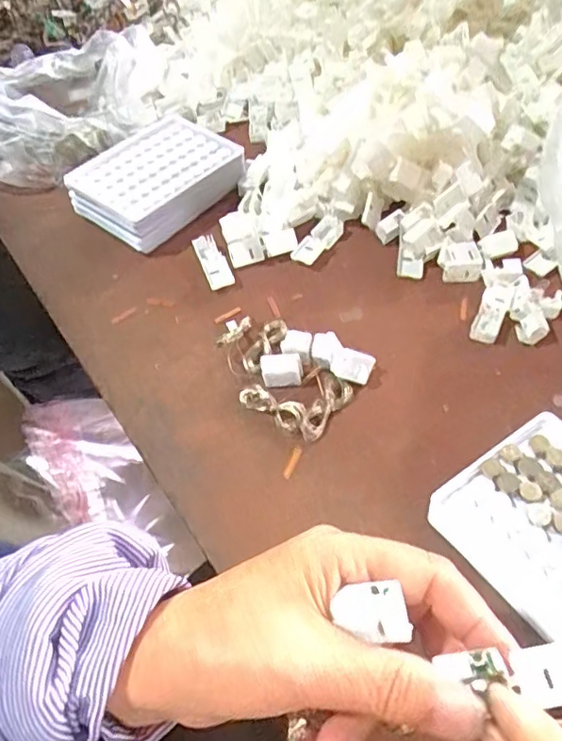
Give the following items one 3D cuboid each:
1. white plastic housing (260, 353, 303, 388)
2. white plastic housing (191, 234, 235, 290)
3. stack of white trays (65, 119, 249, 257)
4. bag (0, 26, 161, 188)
[{"bbox_3d":[0.001,0.000,0.391,0.027,0.016,0.020,-2,52,4],"label":"white plastic housing"},{"bbox_3d":[-0.055,-0.089,0.466,0.020,0.011,0.055,-20,53,-10],"label":"white plastic housing"},{"bbox_3d":[-0.107,-0.167,0.504,0.140,0.037,0.104,-39,59,-23],"label":"stack of white trays"},{"bbox_3d":[-0.214,-0.271,0.578,0.182,0.072,0.159,-10,52,-3],"label":"bag"}]

